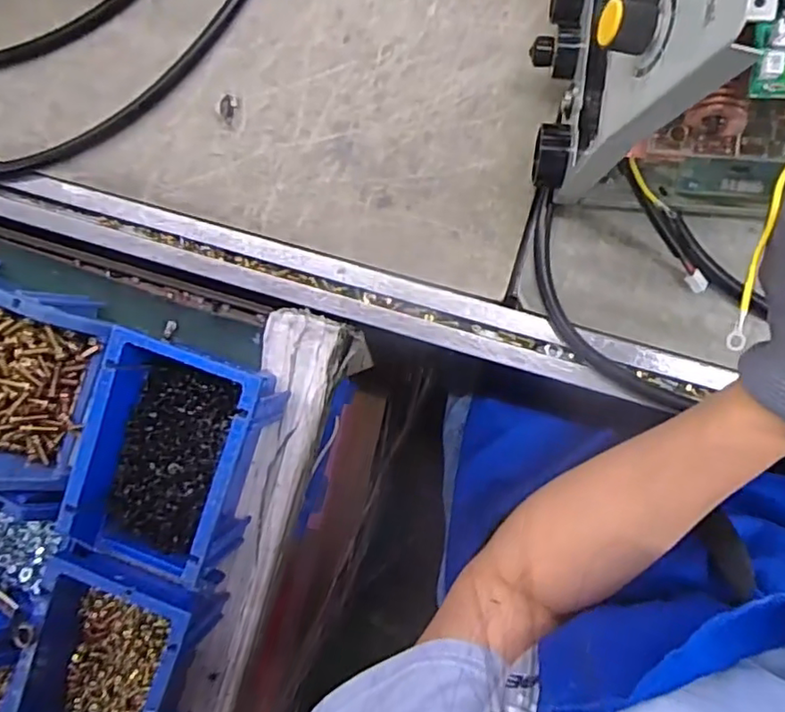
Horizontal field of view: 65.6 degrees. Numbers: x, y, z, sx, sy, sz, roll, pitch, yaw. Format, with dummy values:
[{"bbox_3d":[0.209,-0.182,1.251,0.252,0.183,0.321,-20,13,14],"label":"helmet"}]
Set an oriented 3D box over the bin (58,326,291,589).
[{"bbox_3d":[-0.143,0.071,0.406,0.102,0.073,0.157,18,95,5],"label":"bin"}]

